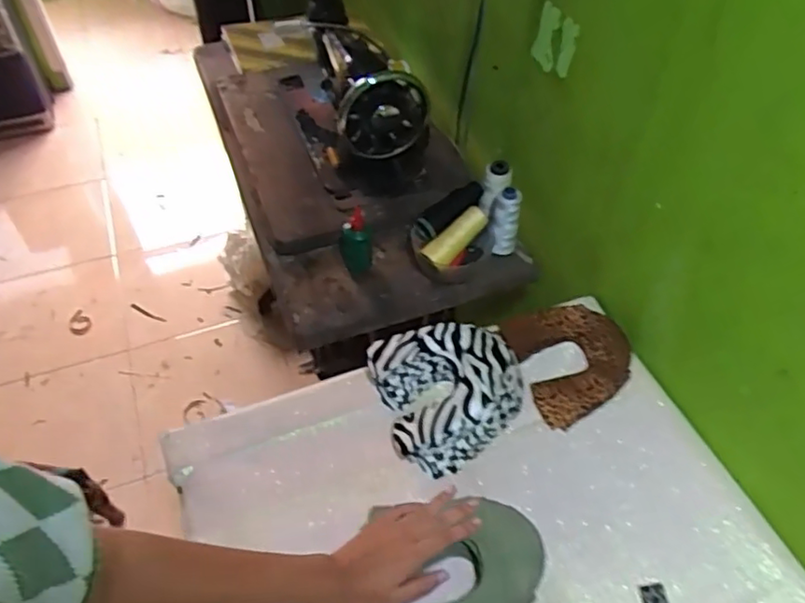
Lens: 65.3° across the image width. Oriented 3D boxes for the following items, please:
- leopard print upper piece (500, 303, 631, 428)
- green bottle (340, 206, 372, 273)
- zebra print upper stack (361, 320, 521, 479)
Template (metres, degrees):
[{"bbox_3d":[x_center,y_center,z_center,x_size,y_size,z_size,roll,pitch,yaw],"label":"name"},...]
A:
[{"bbox_3d":[0.230,0.077,0.842,0.154,0.040,0.167,-12,50,-10],"label":"leopard print upper piece"},{"bbox_3d":[-0.071,-0.091,0.947,0.047,0.094,0.052,-6,49,-5],"label":"green bottle"},{"bbox_3d":[0.064,0.107,0.790,0.181,0.077,0.175,-16,51,-14],"label":"zebra print upper stack"}]

